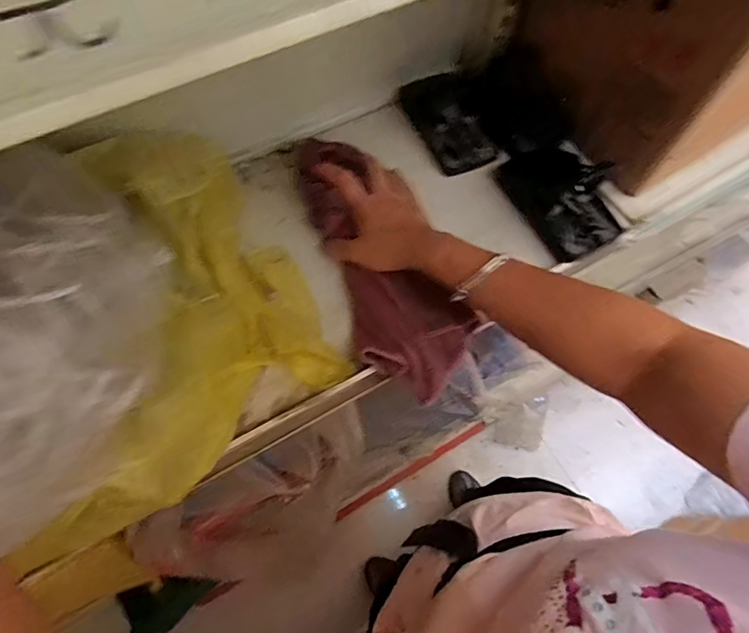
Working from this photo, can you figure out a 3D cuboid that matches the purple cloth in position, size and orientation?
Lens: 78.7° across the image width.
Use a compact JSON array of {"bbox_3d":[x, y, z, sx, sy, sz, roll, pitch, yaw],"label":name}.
[{"bbox_3d":[-0.008,-0.072,0.468,0.104,0.052,0.323,-25,71,-11],"label":"purple cloth"}]

